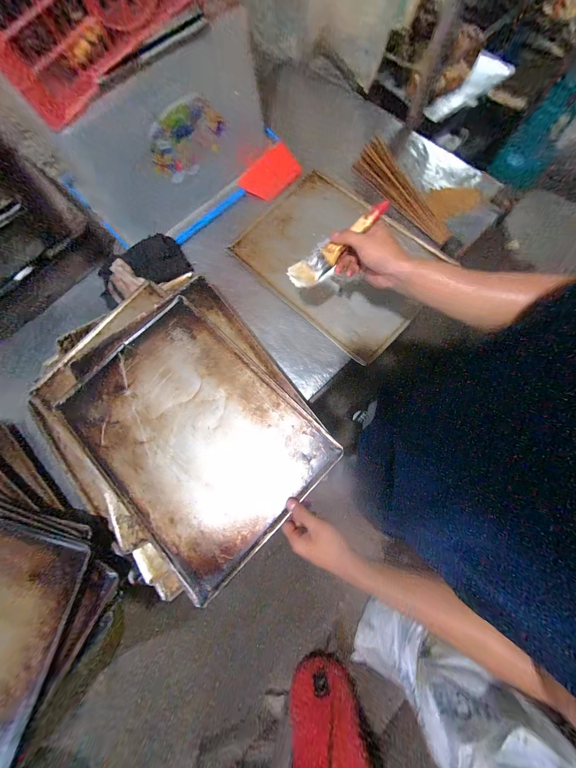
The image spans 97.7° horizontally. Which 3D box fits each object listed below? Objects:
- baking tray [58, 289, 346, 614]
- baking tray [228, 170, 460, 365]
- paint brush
[{"bbox_3d":[-0.173,0.082,0.459,0.327,0.019,0.442,-44,78,-11],"label":"baking tray"},{"bbox_3d":[0.114,-0.305,0.602,0.455,0.035,0.329,41,81,11],"label":"baking tray"},{"bbox_3d":[0.080,-0.223,0.407,0.177,0.018,0.063,-37,75,18],"label":"paint brush"}]

